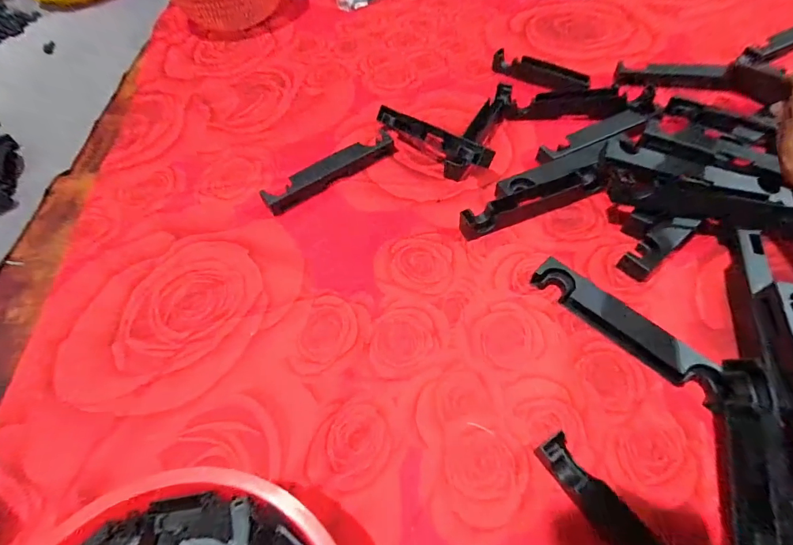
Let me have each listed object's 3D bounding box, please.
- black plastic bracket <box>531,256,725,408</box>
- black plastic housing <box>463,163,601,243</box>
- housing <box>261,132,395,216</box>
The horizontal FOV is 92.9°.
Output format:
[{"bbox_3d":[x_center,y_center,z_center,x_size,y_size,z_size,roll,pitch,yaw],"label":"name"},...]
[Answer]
[{"bbox_3d":[0.221,0.051,0.366,0.031,0.023,0.184,-40,62,-20],"label":"black plastic bracket"},{"bbox_3d":[0.165,-0.090,0.457,0.191,0.026,0.030,-21,57,-9],"label":"black plastic housing"},{"bbox_3d":[-0.087,-0.141,0.511,0.197,0.021,0.037,-35,61,-17],"label":"housing"}]

